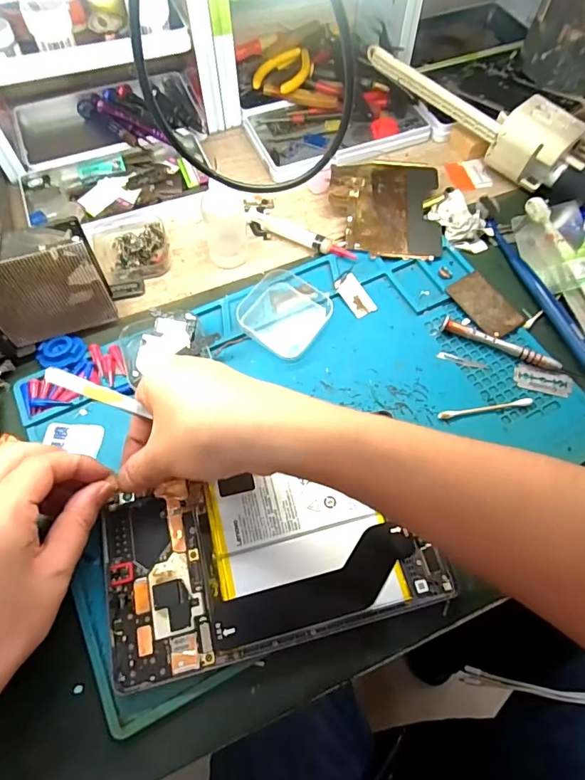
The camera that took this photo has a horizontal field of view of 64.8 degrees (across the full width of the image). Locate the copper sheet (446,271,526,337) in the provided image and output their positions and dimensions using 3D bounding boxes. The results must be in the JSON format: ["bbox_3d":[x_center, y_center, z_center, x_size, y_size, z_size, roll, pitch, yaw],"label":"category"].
[{"bbox_3d":[0.159,-0.070,0.380,0.034,0.004,0.058,-29,70,-8],"label":"copper sheet"}]

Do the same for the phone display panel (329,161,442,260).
[{"bbox_3d":[0.086,-0.170,0.428,0.100,0.004,0.115,5,67,-1],"label":"phone display panel"}]

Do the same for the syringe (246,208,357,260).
[{"bbox_3d":[0.007,-0.140,0.412,0.104,0.011,0.015,27,66,12],"label":"syringe"}]

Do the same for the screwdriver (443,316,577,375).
[{"bbox_3d":[0.171,-0.034,0.360,0.108,0.011,0.012,22,65,10],"label":"screwdriver"}]

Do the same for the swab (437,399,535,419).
[{"bbox_3d":[0.143,0.014,0.341,0.071,0.006,0.006,-9,64,-5],"label":"swab"}]

